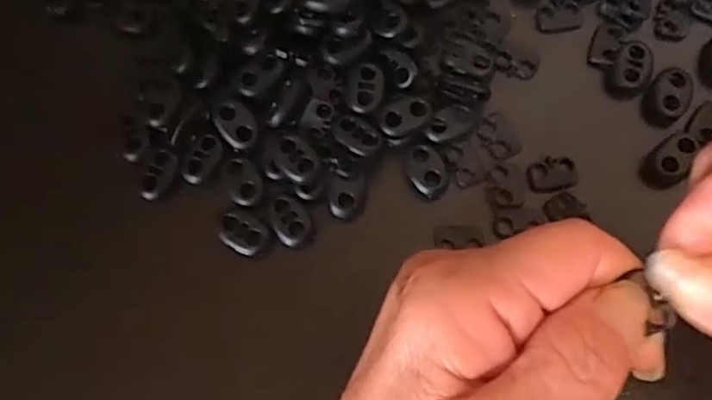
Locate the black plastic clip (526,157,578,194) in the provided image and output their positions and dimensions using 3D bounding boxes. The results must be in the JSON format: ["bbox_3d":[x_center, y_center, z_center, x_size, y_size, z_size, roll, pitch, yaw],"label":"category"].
[{"bbox_3d":[0.076,-0.010,0.232,0.020,0.004,0.013,-11,75,-1],"label":"black plastic clip"}]

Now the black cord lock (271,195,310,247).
[{"bbox_3d":[-0.025,0.008,0.228,0.013,0.004,0.020,-27,76,-5],"label":"black cord lock"}]

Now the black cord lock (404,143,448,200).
[{"bbox_3d":[0.027,-0.011,0.231,0.016,0.004,0.021,-8,75,0],"label":"black cord lock"}]

